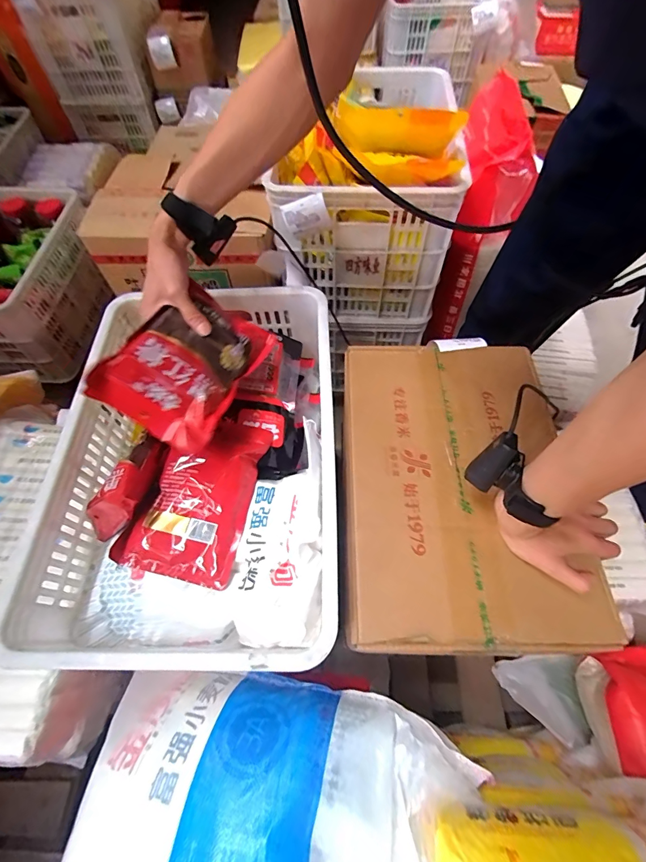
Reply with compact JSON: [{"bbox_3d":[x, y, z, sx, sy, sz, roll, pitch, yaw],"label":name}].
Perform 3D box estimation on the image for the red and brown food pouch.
[{"bbox_3d":[-0.174,-0.095,0.505,0.143,0.045,0.219,38,60,-18],"label":"red and brown food pouch"}]

